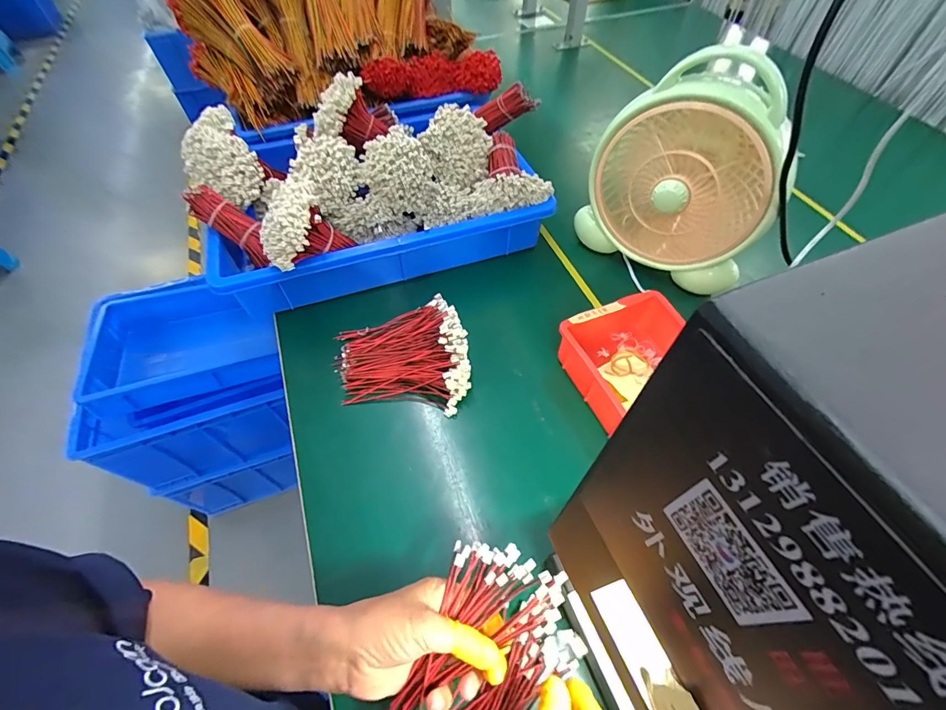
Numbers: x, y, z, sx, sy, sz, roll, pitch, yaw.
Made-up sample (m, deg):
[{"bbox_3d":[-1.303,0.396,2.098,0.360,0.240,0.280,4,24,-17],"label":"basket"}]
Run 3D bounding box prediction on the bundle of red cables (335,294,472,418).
[{"bbox_3d":[-0.082,-0.001,0.471,0.149,0.042,0.142,-9,56,-6],"label":"bundle of red cables"}]

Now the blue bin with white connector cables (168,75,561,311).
[{"bbox_3d":[-0.135,-0.238,0.567,0.419,0.163,0.280,-22,57,-13],"label":"blue bin with white connector cables"}]

